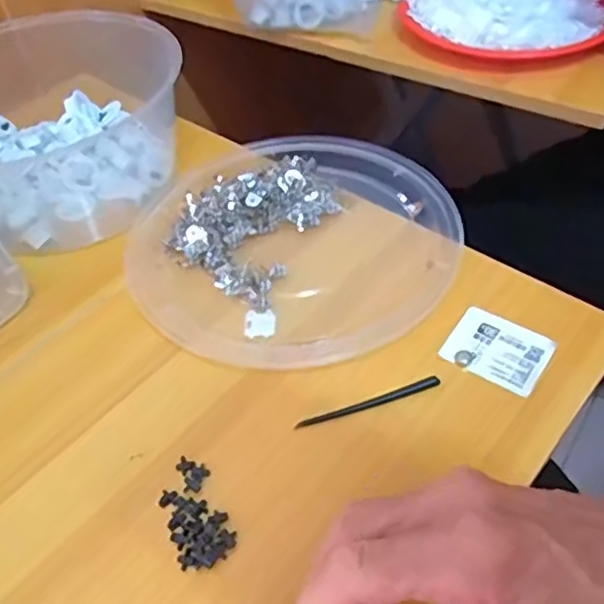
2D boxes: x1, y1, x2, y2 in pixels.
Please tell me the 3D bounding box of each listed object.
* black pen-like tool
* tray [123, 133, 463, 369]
[{"bbox_3d":[0.039,0.059,0.370,0.087,0.004,0.007,-16,49,-8],"label":"black pen-like tool"},{"bbox_3d":[-0.007,-0.049,0.478,0.237,0.018,0.231,12,51,16],"label":"tray"}]

